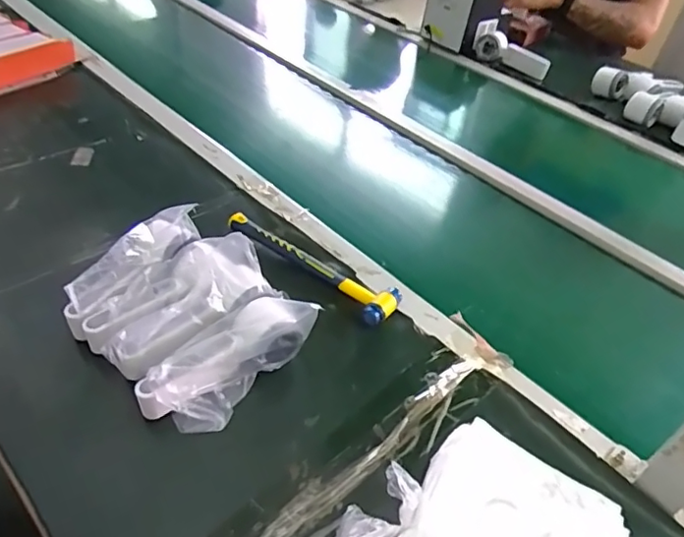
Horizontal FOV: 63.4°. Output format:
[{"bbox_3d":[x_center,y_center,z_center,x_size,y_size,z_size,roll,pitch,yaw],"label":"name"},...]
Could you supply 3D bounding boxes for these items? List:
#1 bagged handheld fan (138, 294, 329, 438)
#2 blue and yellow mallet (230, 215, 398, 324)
[{"bbox_3d":[-0.107,0.089,0.539,0.178,0.085,0.077,-34,55,-19],"label":"bagged handheld fan"},{"bbox_3d":[-0.041,-0.006,0.682,0.241,0.028,0.059,28,48,22],"label":"blue and yellow mallet"}]

